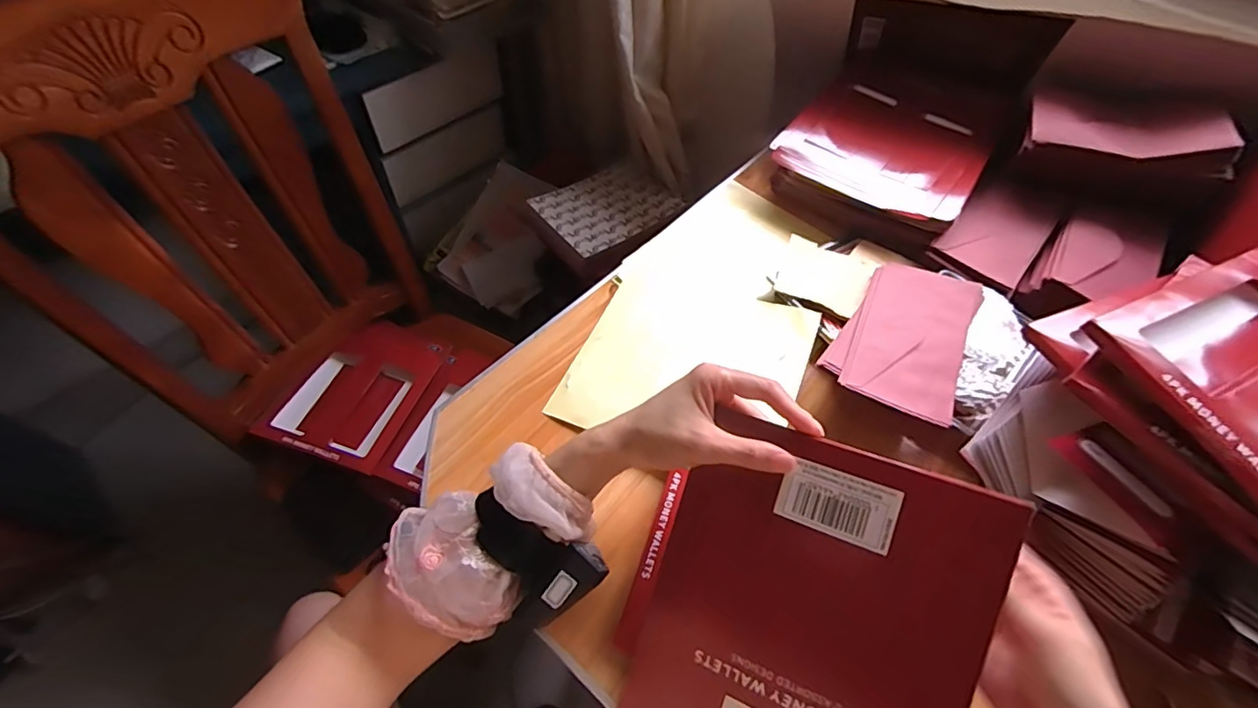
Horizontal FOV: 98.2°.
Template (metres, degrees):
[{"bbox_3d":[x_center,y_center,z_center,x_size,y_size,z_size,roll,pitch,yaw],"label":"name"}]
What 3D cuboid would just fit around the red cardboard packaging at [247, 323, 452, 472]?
[{"bbox_3d":[-0.408,0.050,0.839,0.189,0.034,0.247,17,56,7],"label":"red cardboard packaging"}]

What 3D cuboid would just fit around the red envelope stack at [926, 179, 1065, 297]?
[{"bbox_3d":[0.428,-0.143,0.629,0.093,0.014,0.182,38,61,19],"label":"red envelope stack"}]

